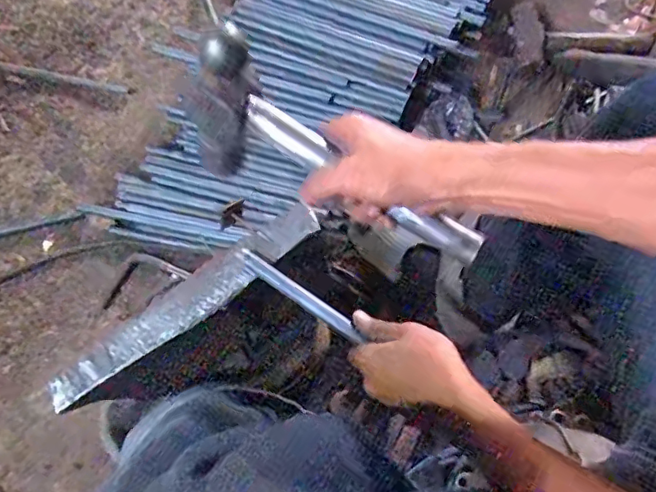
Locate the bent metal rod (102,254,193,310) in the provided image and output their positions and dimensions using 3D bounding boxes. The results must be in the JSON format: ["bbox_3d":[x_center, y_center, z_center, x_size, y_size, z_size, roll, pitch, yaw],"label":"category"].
[{"bbox_3d":[-0.313,0.044,0.950,0.149,0.021,0.077,-16,67,-6],"label":"bent metal rod"}]

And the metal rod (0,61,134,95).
[{"bbox_3d":[-0.556,-0.346,1.131,0.360,0.017,0.019,14,68,7],"label":"metal rod"}]

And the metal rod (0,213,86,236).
[{"bbox_3d":[-0.579,-0.020,0.981,0.297,0.012,0.016,-13,67,-5],"label":"metal rod"}]

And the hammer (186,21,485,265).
[{"bbox_3d":[0.006,-0.055,0.427,0.248,0.097,0.058,32,70,-3],"label":"hammer"}]

